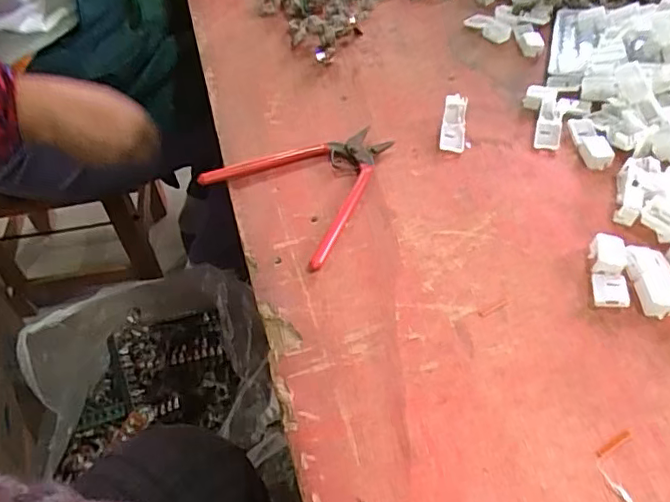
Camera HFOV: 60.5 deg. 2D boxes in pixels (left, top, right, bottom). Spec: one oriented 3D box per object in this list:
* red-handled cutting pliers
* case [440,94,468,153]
[{"bbox_3d":[-0.011,-0.059,0.442,0.128,0.010,0.134,34,59,30],"label":"red-handled cutting pliers"},{"bbox_3d":[0.100,-0.107,0.480,0.019,0.015,0.057,6,49,10],"label":"case"}]

